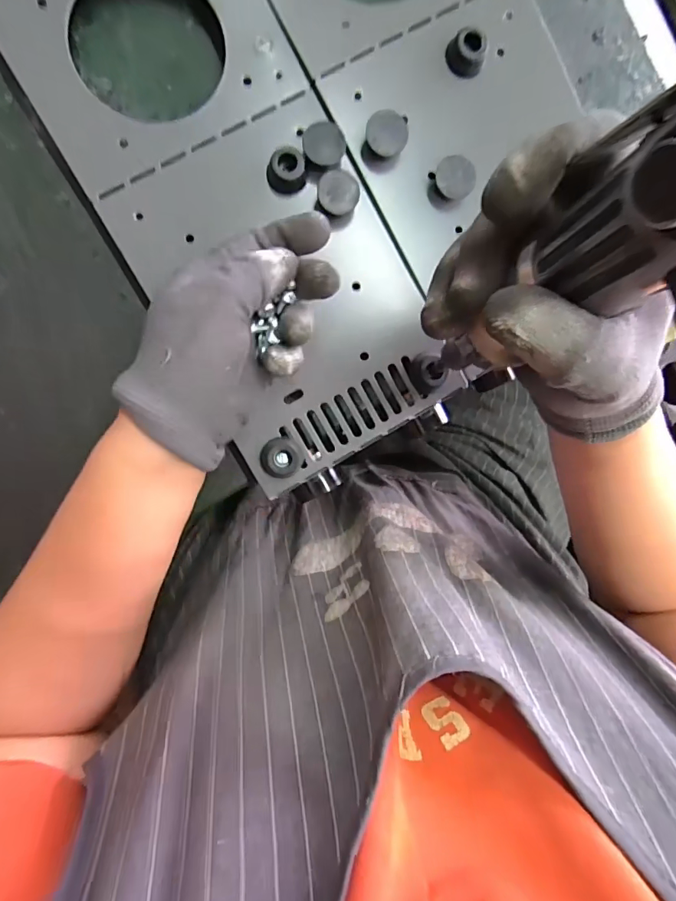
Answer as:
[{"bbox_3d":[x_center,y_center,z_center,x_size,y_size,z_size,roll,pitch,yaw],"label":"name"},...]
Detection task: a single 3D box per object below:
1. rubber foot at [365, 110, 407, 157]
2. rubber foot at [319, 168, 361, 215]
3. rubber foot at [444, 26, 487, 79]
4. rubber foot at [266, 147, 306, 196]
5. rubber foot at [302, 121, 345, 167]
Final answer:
[{"bbox_3d":[0.029,-0.188,0.283,0.024,0.015,0.023,0,94,-6],"label":"rubber foot"},{"bbox_3d":[0.001,-0.154,0.280,0.024,0.011,0.023,0,128,1],"label":"rubber foot"},{"bbox_3d":[0.078,-0.240,0.284,0.019,0.014,0.020,0,94,-6],"label":"rubber foot"},{"bbox_3d":[-0.031,-0.166,0.280,0.022,0.014,0.021,-3,94,-6],"label":"rubber foot"},{"bbox_3d":[-0.008,-0.182,0.281,0.025,0.011,0.024,-8,94,-6],"label":"rubber foot"}]

